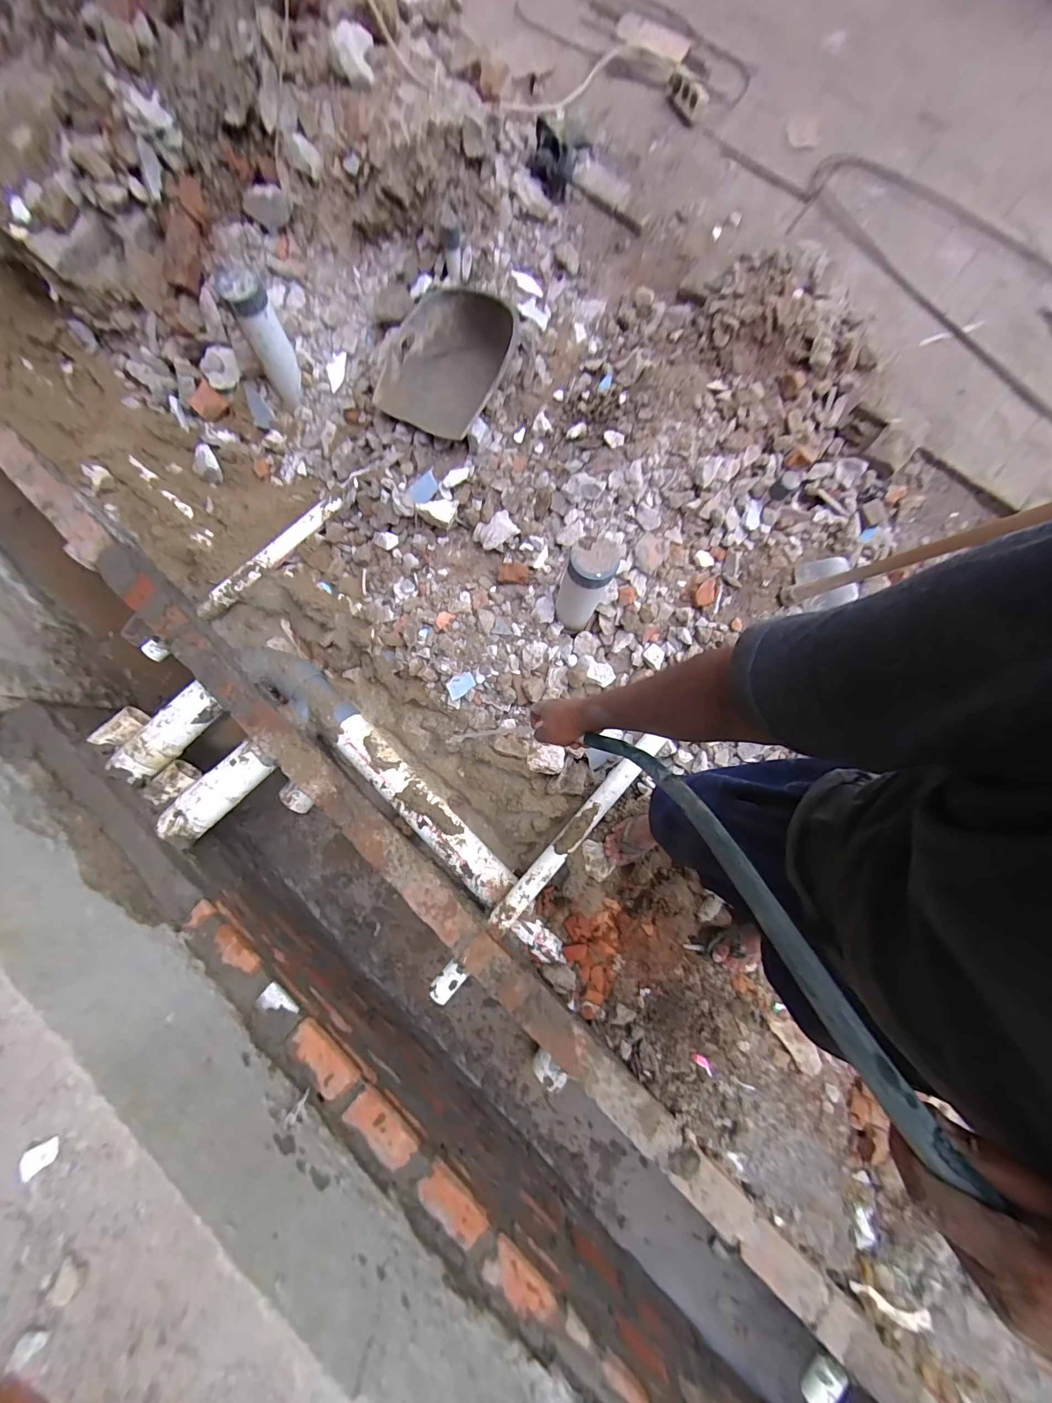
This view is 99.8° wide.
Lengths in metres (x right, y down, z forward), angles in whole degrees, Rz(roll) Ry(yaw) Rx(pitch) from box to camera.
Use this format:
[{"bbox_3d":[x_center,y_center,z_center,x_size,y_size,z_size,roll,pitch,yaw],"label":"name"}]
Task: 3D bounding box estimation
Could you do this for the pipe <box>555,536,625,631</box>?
[{"bbox_3d":[0.159,-0.312,1.215,0.121,0.347,0.113,0,79,-1],"label":"pipe"}]

